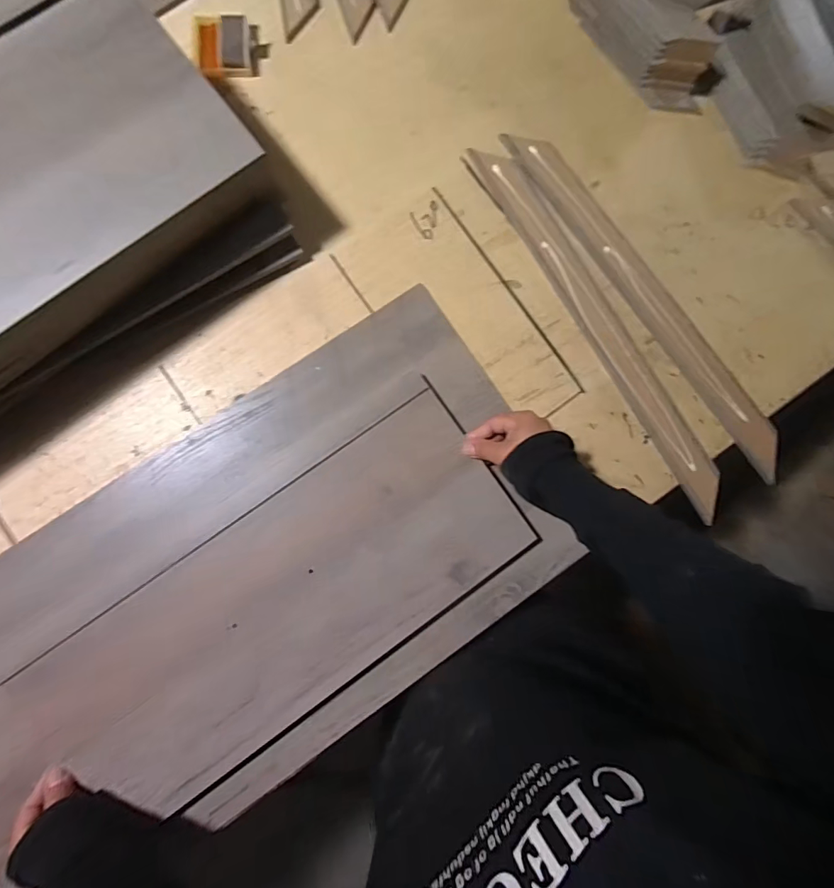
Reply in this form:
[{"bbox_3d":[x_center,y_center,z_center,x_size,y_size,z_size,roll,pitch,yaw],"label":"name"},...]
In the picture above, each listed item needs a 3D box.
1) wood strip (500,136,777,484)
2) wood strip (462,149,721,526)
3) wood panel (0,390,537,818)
[{"bbox_3d":[0.284,-0.180,0.561,0.058,0.014,0.502,-38,89,-5],"label":"wood strip"},{"bbox_3d":[0.223,-0.147,0.551,0.057,0.012,0.504,-32,88,-5],"label":"wood strip"},{"bbox_3d":[-0.141,0.172,0.487,0.517,0.014,0.205,-34,88,-6],"label":"wood panel"}]

